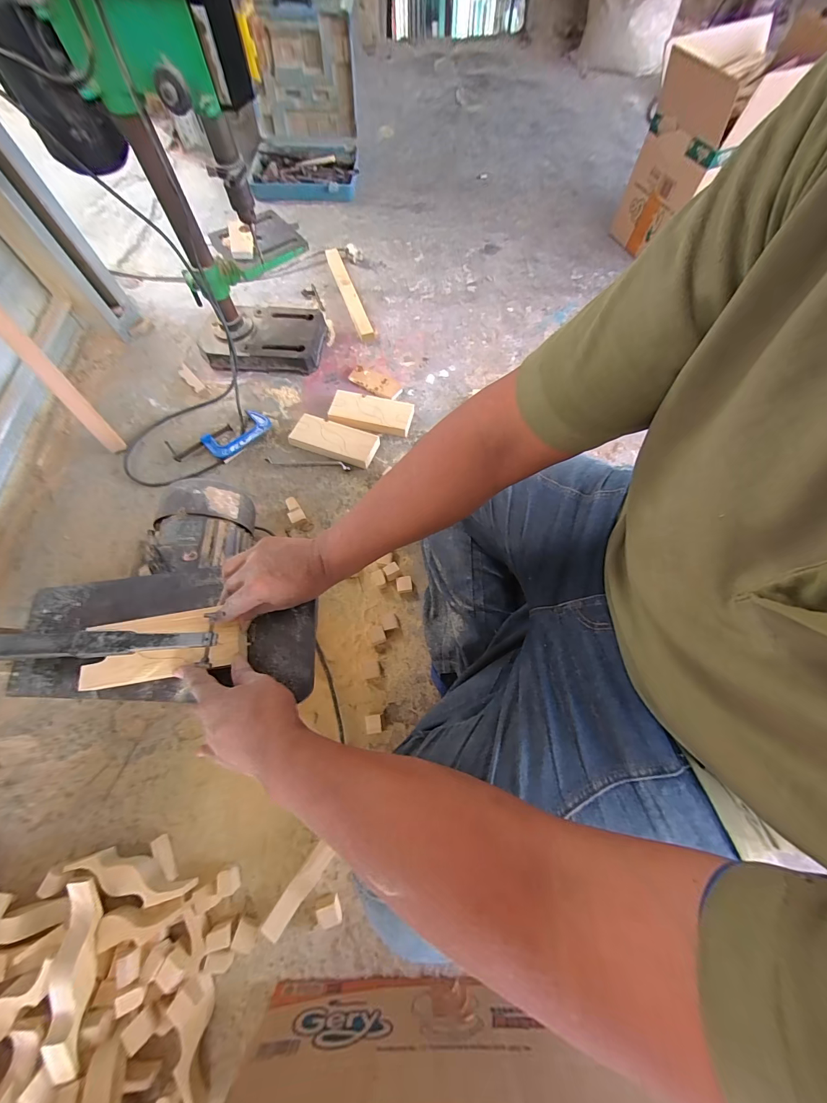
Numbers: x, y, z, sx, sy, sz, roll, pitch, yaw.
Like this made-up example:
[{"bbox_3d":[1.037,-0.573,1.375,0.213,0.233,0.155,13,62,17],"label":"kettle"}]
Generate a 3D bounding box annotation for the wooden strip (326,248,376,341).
[{"bbox_3d":[-0.175,-0.702,0.962,0.038,0.020,0.383,-18,69,-7],"label":"wooden strip"}]

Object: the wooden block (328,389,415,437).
[{"bbox_3d":[-0.092,-0.306,0.785,0.177,0.026,0.083,15,69,6],"label":"wooden block"}]

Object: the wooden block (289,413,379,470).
[{"bbox_3d":[-0.165,-0.237,0.756,0.180,0.031,0.083,16,69,7],"label":"wooden block"}]

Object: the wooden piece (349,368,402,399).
[{"bbox_3d":[-0.092,-0.397,0.835,0.123,0.011,0.055,22,70,9],"label":"wooden piece"}]

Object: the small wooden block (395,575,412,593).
[{"bbox_3d":[-0.017,0.061,0.648,0.029,0.020,0.029,-8,68,-3],"label":"small wooden block"}]

